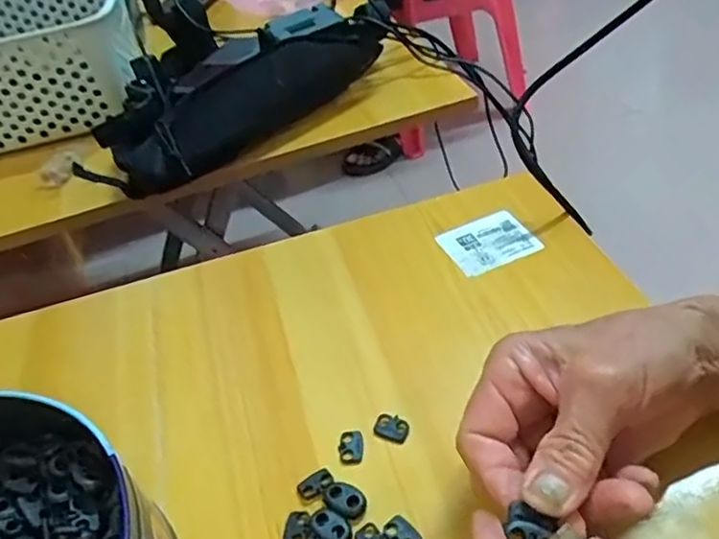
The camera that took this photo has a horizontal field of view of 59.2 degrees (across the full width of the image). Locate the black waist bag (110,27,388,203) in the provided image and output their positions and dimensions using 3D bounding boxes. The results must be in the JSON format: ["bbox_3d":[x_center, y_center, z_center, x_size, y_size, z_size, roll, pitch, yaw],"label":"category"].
[{"bbox_3d":[-0.090,-0.156,0.591,0.045,0.078,0.289,27,52,37],"label":"black waist bag"}]

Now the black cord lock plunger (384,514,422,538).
[{"bbox_3d":[0.020,0.123,0.294,0.013,0.004,0.018,-28,42,-20],"label":"black cord lock plunger"}]

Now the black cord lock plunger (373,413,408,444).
[{"bbox_3d":[0.017,0.084,0.336,0.018,0.004,0.013,18,47,31],"label":"black cord lock plunger"}]

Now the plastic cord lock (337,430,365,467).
[{"bbox_3d":[-0.004,0.093,0.330,0.013,0.004,0.019,-11,39,0],"label":"plastic cord lock"}]

